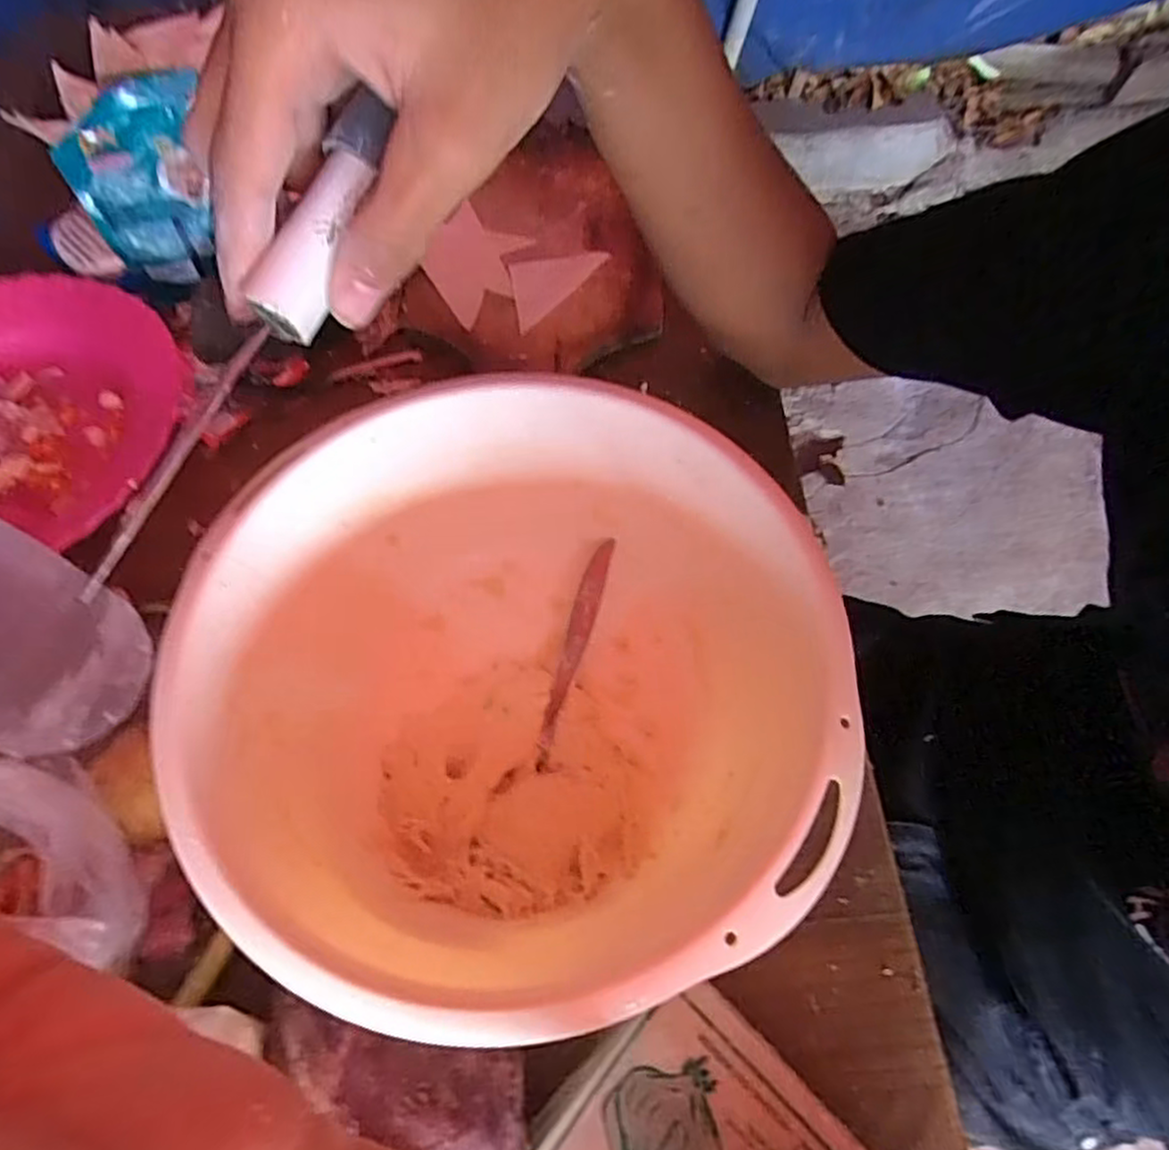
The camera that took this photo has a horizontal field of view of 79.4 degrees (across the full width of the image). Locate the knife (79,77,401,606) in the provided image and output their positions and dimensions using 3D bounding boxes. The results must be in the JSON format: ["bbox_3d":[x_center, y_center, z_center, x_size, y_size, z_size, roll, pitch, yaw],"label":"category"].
[{"bbox_3d":[-0.096,-0.066,0.204,0.022,0.023,0.157,23,81,14],"label":"knife"}]

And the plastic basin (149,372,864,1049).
[{"bbox_3d":[-0.026,0.046,0.299,0.233,0.103,0.234,-5,62,-1],"label":"plastic basin"}]

